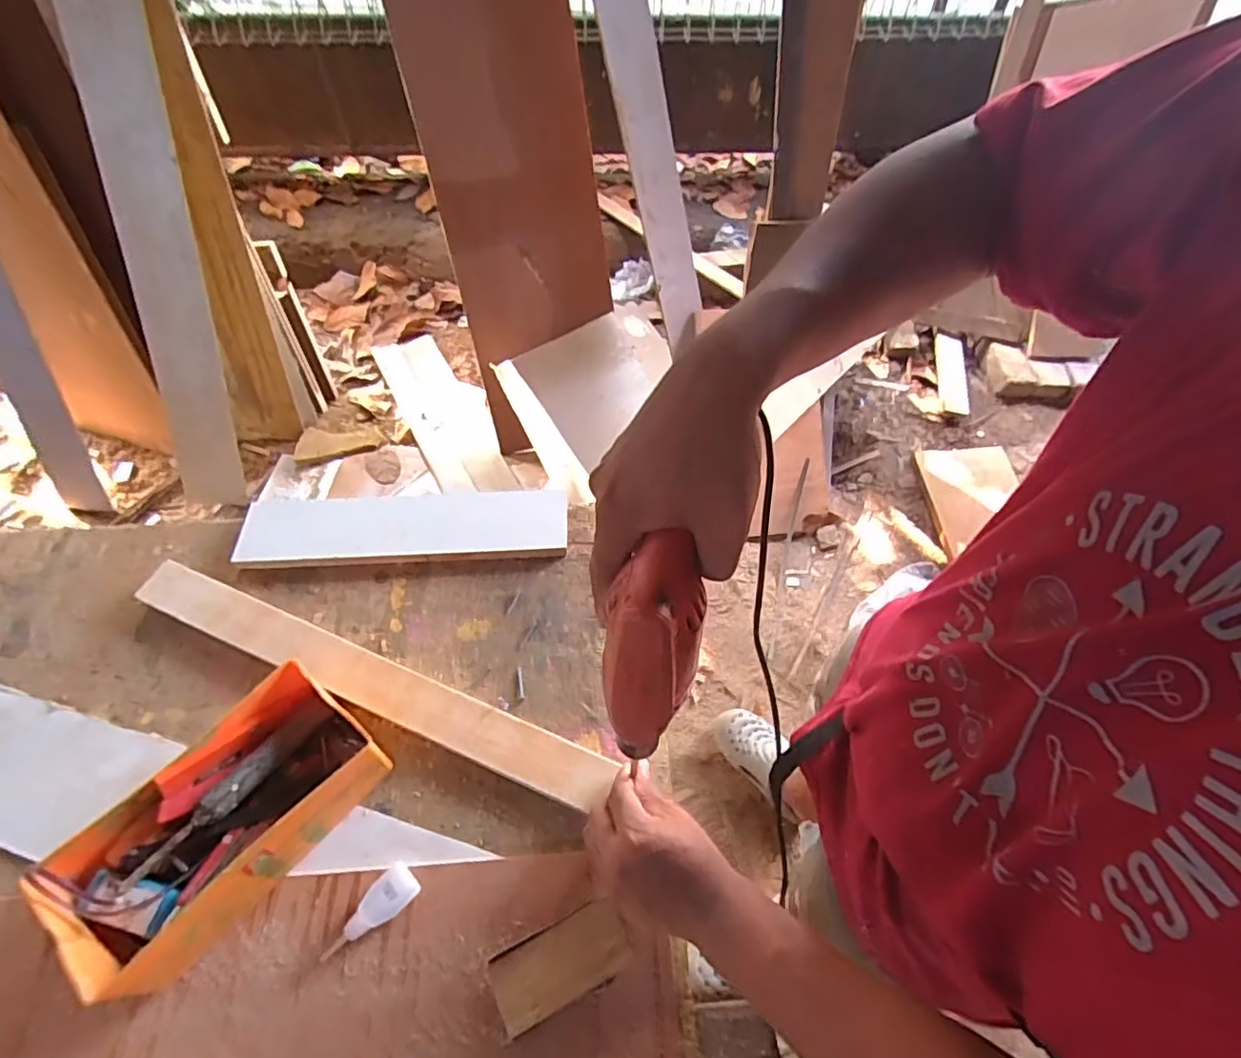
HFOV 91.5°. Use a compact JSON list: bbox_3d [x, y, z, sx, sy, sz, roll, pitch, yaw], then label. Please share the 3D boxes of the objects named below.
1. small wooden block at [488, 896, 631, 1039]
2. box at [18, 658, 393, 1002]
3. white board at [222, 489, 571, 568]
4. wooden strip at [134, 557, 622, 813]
[{"bbox_3d":[-0.046,0.351,0.491,0.106,0.022,0.054,-23,60,-14],"label":"small wooden block"},{"bbox_3d":[-0.334,0.248,0.527,0.130,0.081,0.240,36,64,21],"label":"box"},{"bbox_3d":[-0.247,-0.003,0.713,0.363,0.025,0.085,-1,68,-5],"label":"white board"},{"bbox_3d":[-0.264,0.147,0.614,0.530,0.012,0.049,21,59,10],"label":"wooden strip"}]

